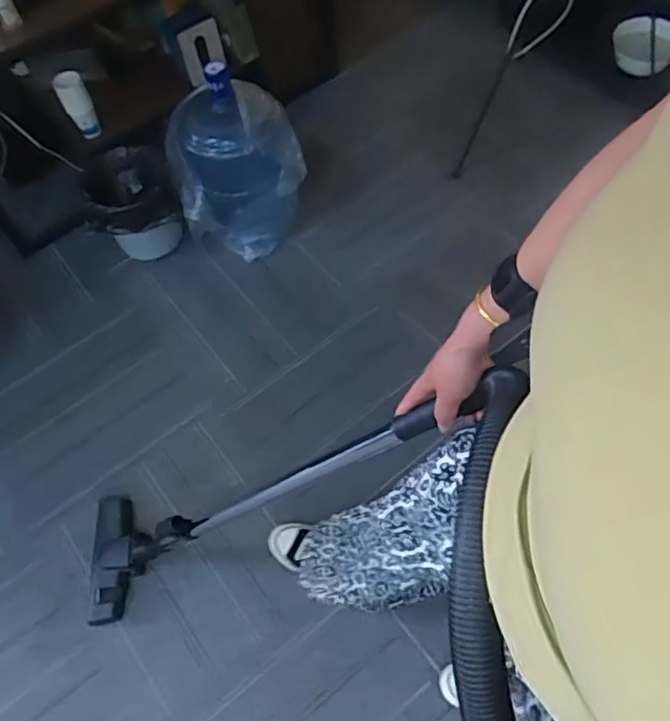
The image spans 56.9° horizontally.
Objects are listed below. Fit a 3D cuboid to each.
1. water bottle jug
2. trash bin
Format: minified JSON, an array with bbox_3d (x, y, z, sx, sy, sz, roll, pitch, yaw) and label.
[{"bbox_3d":[-0.270,-0.514,1.618,0.316,0.463,0.273,-31,65,-10],"label":"water bottle jug"},{"bbox_3d":[-0.531,-0.417,1.668,0.221,0.211,0.222,-19,63,-5],"label":"trash bin"}]

